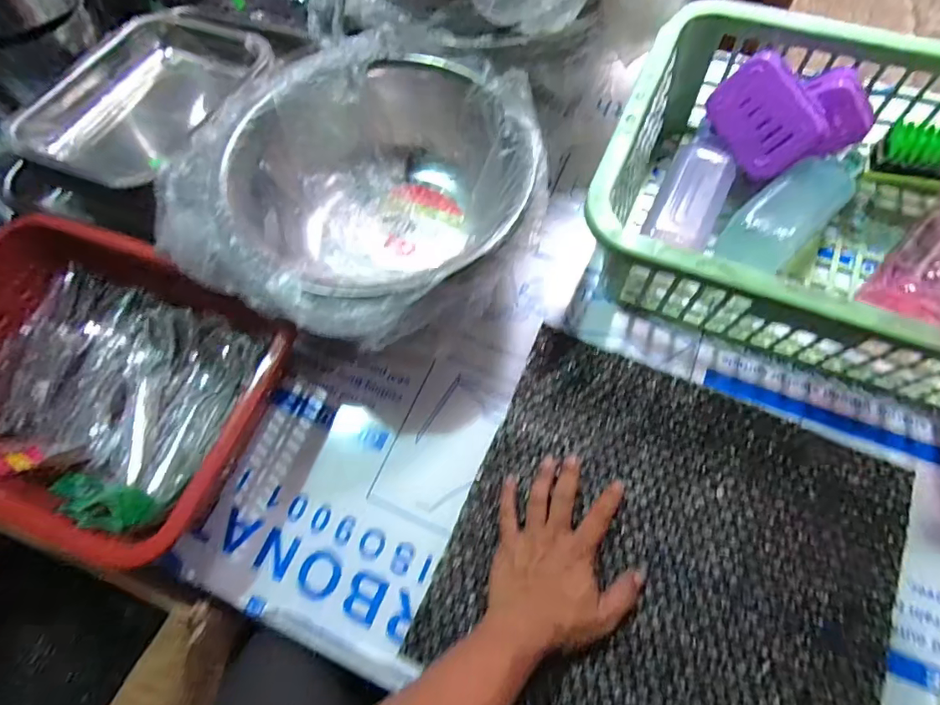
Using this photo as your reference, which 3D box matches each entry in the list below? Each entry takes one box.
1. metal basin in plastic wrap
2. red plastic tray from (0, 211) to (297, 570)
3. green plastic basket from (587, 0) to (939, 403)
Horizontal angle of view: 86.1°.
[{"bbox_3d":[-0.088,-0.133,0.491,0.285,0.150,0.288,-1,69,3],"label":"metal basin in plastic wrap"},{"bbox_3d":[-0.333,0.030,0.457,0.301,0.110,0.220,18,71,11],"label":"red plastic tray"},{"bbox_3d":[0.323,-0.133,0.469,0.392,0.166,0.294,22,72,12],"label":"green plastic basket"}]

